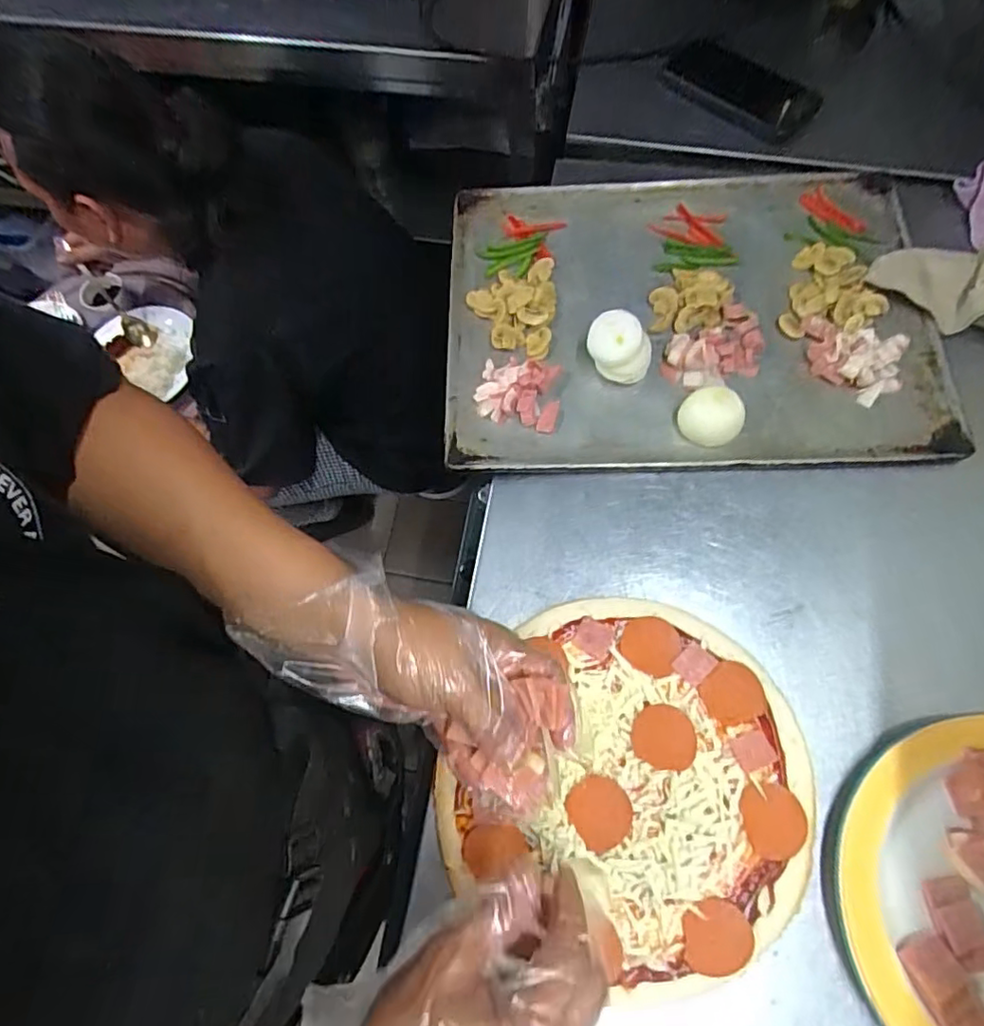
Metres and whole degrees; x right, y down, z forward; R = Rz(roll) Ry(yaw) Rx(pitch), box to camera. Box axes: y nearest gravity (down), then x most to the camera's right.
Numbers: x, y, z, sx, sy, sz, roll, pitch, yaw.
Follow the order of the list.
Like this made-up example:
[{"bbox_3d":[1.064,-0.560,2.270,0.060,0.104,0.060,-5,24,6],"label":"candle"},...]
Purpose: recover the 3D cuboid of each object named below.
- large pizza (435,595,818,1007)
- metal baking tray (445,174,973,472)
[{"bbox_3d":[0.106,0.186,0.425,0.231,0.018,0.243,-1,70,2],"label":"large pizza"},{"bbox_3d":[0.181,-0.202,0.554,0.432,0.028,0.335,0,70,2],"label":"metal baking tray"}]

